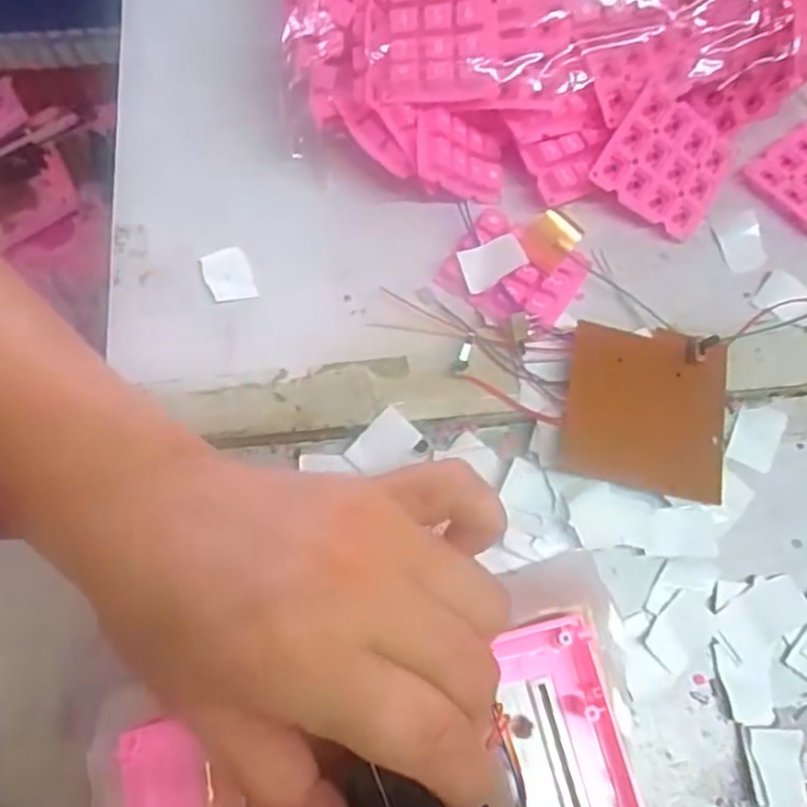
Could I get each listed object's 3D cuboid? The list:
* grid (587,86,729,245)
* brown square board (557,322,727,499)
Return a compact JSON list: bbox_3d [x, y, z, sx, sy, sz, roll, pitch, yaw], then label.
[{"bbox_3d":[0.123,-0.112,0.333,0.058,0.005,0.049,29,100,-16],"label":"grid"},{"bbox_3d":[0.106,0.003,0.309,0.070,0.008,0.070,11,81,-3],"label":"brown square board"}]

